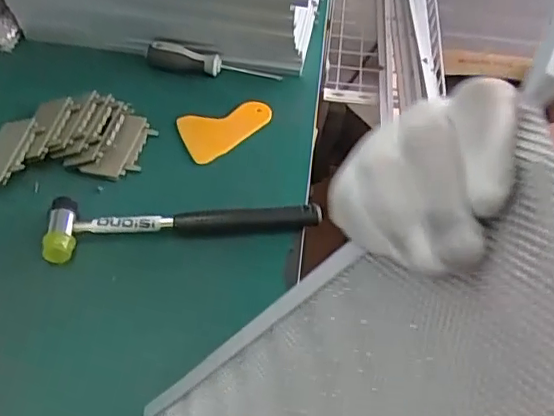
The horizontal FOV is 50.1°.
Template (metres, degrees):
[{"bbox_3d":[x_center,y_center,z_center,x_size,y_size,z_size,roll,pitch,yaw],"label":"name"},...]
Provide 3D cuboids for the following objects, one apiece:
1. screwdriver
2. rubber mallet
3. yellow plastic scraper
[{"bbox_3d":[-0.073,-0.165,0.675,0.149,0.031,0.021,7,51,4],"label":"screwdriver"},{"bbox_3d":[-0.082,0.010,0.535,0.243,0.023,0.052,-5,51,-6],"label":"rubber mallet"},{"bbox_3d":[-0.050,-0.088,0.627,0.099,0.009,0.062,-21,54,-17],"label":"yellow plastic scraper"}]

